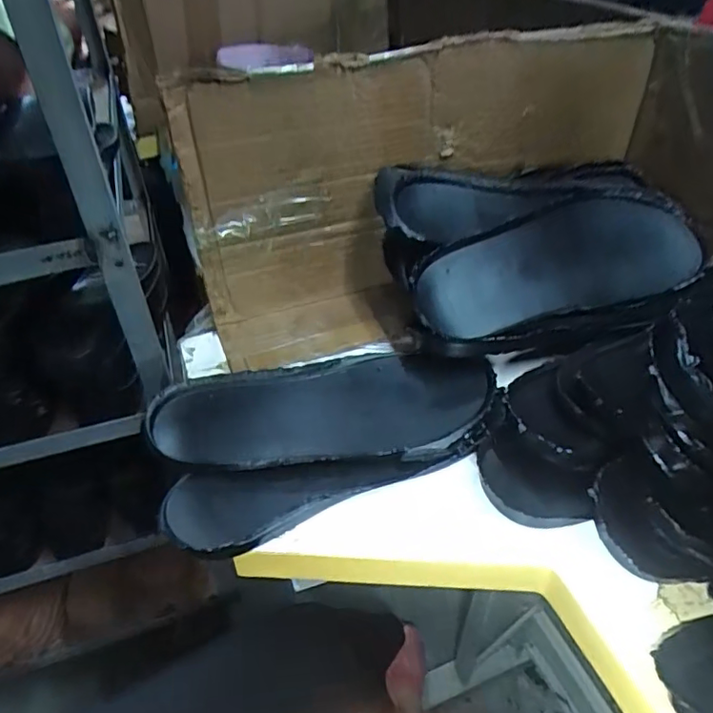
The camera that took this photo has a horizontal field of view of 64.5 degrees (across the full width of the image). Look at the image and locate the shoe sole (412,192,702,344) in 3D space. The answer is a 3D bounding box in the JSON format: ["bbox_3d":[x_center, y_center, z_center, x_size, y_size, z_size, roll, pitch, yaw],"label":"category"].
[{"bbox_3d":[0.188,-0.088,0.518,0.284,0.032,0.105,-14,82,-9],"label":"shoe sole"}]

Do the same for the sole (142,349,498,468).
[{"bbox_3d":[-0.025,0.047,0.473,0.280,0.024,0.109,-9,42,-8],"label":"sole"}]

